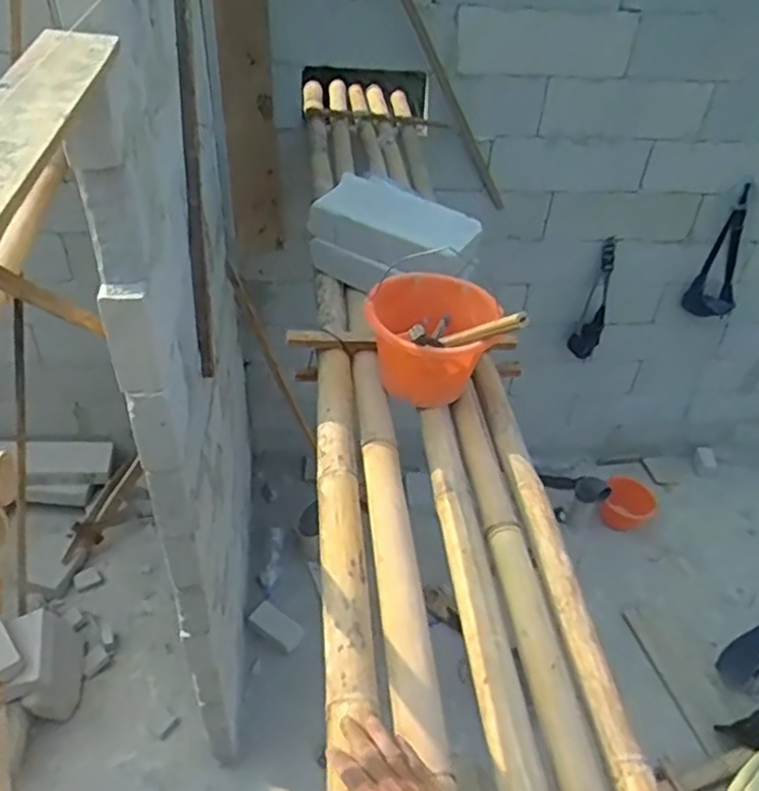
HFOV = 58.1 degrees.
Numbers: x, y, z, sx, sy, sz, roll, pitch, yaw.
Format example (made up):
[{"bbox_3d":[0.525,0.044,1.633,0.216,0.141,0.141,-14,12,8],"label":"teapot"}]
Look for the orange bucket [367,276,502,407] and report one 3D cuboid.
[{"bbox_3d":[0.089,-0.092,1.233,0.225,0.170,0.251,9,40,5],"label":"orange bucket"}]

